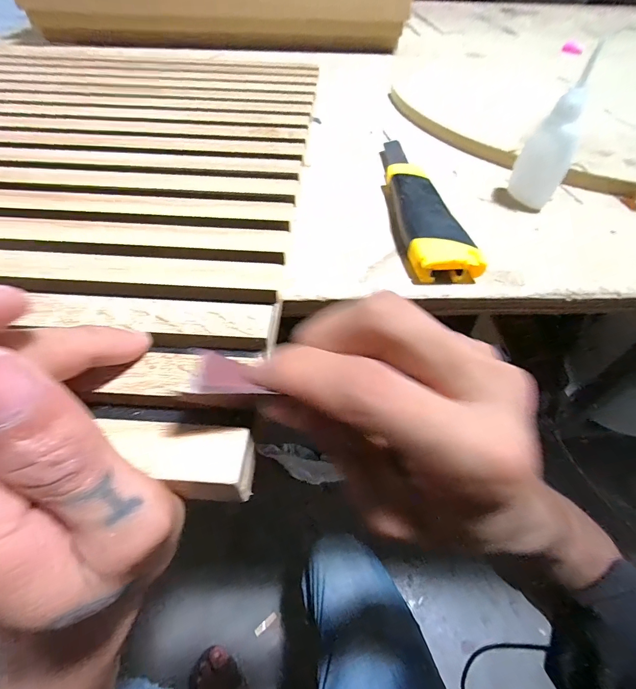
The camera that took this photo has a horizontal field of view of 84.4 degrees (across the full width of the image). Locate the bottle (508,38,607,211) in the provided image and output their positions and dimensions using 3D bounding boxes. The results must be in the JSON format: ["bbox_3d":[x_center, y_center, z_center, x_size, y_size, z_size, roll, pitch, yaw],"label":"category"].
[{"bbox_3d":[0.165,-0.143,0.241,0.023,0.091,0.040,-16,54,-17],"label":"bottle"}]

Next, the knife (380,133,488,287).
[{"bbox_3d":[0.070,-0.114,0.261,0.036,0.023,0.188,-2,51,-4],"label":"knife"}]

